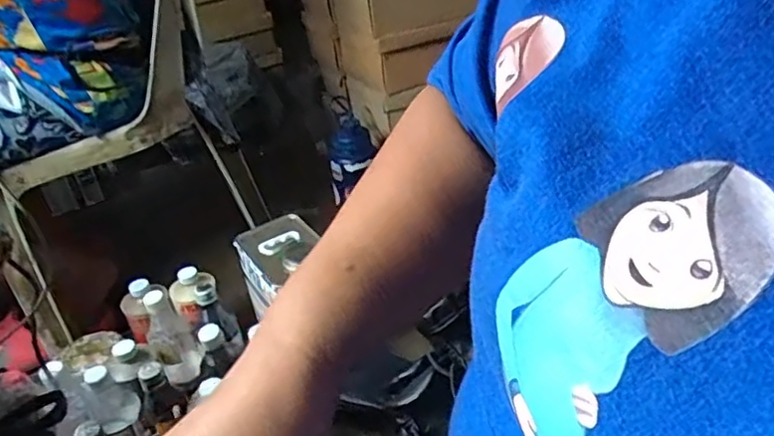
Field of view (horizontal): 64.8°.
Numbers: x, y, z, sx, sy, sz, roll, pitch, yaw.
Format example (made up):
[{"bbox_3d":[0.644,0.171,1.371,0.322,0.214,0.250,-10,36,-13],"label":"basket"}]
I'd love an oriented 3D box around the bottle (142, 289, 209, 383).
[{"bbox_3d":[-0.334,0.181,0.942,0.065,0.154,0.059,-27,39,-28],"label":"bottle"}]

